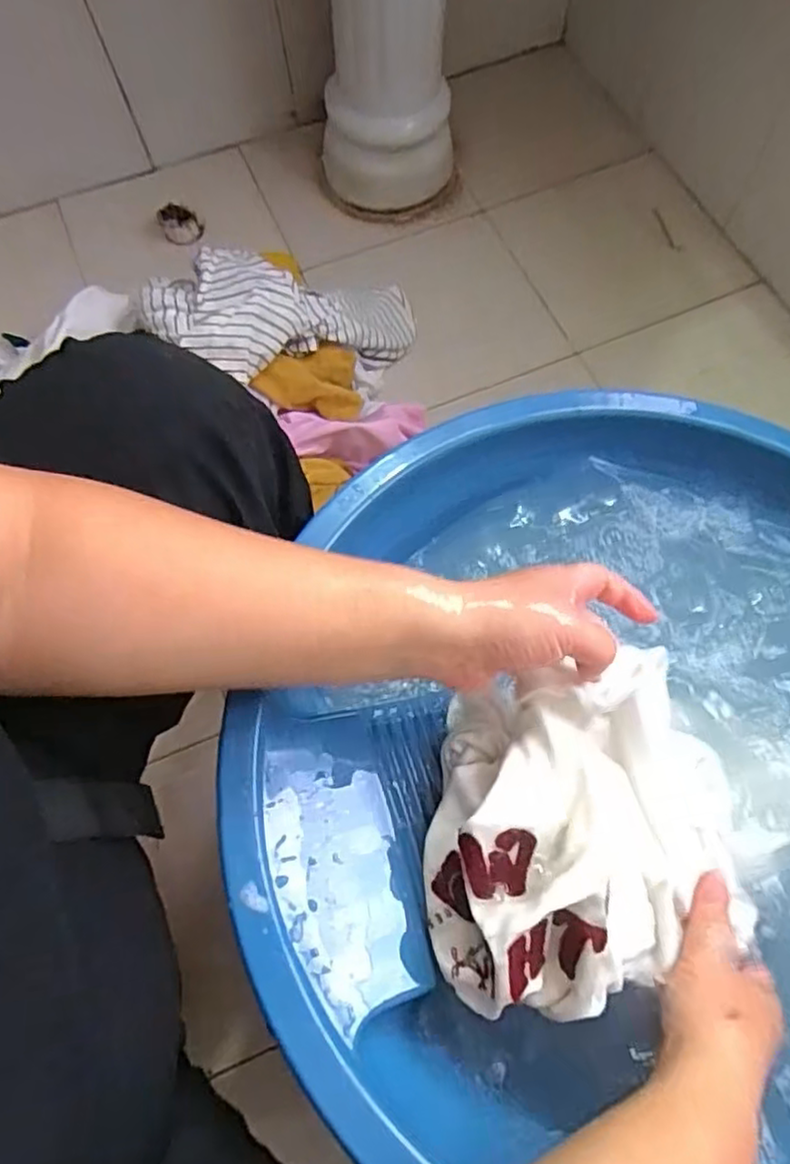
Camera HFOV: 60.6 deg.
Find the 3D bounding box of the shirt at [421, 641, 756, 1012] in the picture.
[{"bbox_3d":[0.105,0.141,0.375,0.177,0.094,0.158,-8,69,0],"label":"shirt"}]

